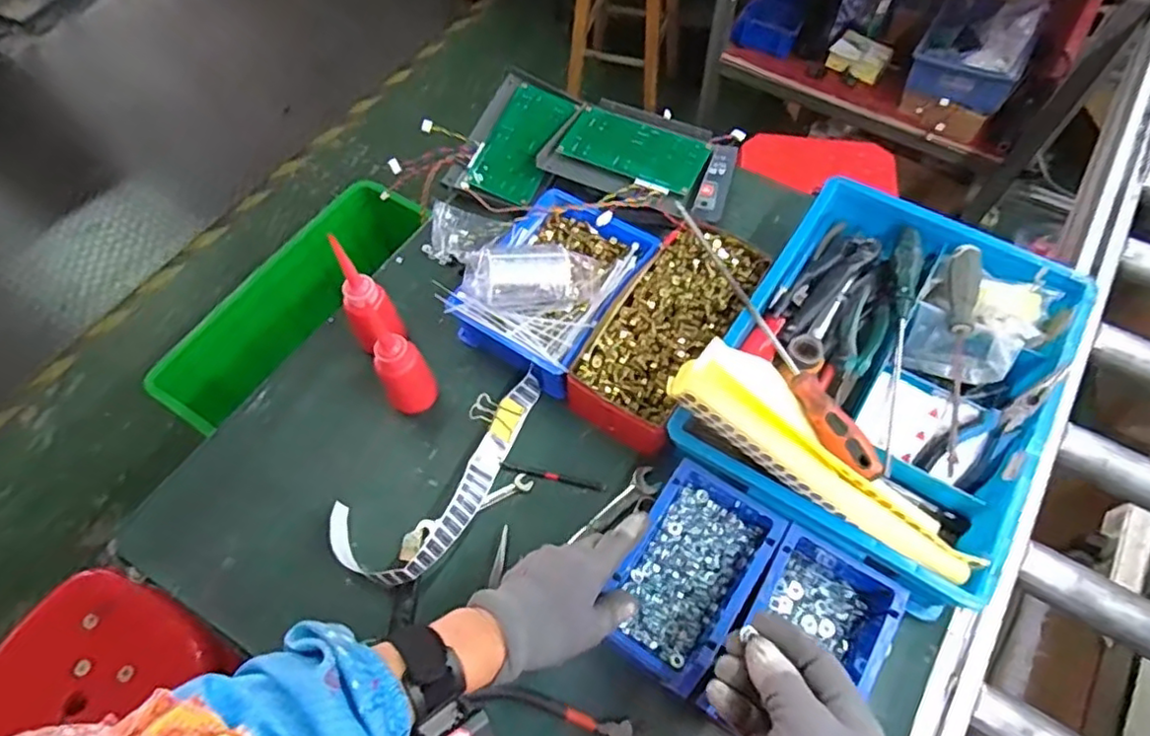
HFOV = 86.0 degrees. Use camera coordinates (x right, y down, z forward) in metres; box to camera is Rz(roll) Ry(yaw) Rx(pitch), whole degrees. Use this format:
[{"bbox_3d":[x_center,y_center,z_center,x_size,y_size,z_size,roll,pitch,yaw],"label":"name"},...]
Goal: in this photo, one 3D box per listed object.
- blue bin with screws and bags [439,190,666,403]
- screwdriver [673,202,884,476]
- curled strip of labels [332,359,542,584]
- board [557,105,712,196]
[{"bbox_3d":[-0.020,-0.098,0.649,0.149,0.090,0.203,29,66,16],"label":"blue bin with screws and bags"},{"bbox_3d":[0.175,-0.033,0.575,0.028,0.027,0.311,-26,64,-12],"label":"screwdriver"},{"bbox_3d":[-0.110,0.109,0.593,0.245,0.030,0.101,-34,66,-15],"label":"curled strip of labels"},{"bbox_3d":[0.070,-0.264,0.744,0.171,0.011,0.086,28,66,16],"label":"board"}]

